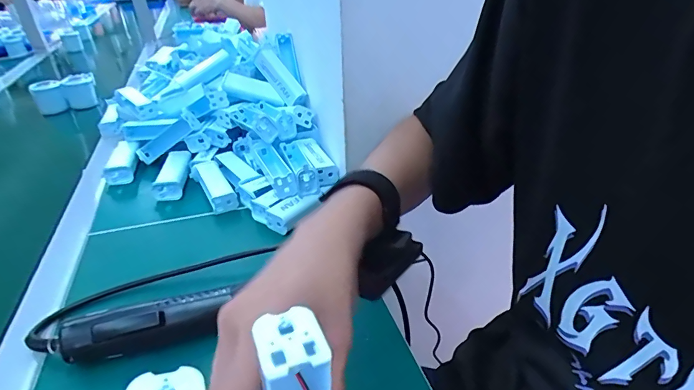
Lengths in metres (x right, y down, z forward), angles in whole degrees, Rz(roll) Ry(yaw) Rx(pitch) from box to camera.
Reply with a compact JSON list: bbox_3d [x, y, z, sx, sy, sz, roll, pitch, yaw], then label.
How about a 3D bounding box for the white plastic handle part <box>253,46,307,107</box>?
[{"bbox_3d":[-0.110,-0.187,0.669,0.037,0.030,0.111,-28,75,-37],"label":"white plastic handle part"}]

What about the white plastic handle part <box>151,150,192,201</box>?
[{"bbox_3d":[-0.250,-0.032,0.614,0.041,0.030,0.109,-4,31,-4],"label":"white plastic handle part"}]

